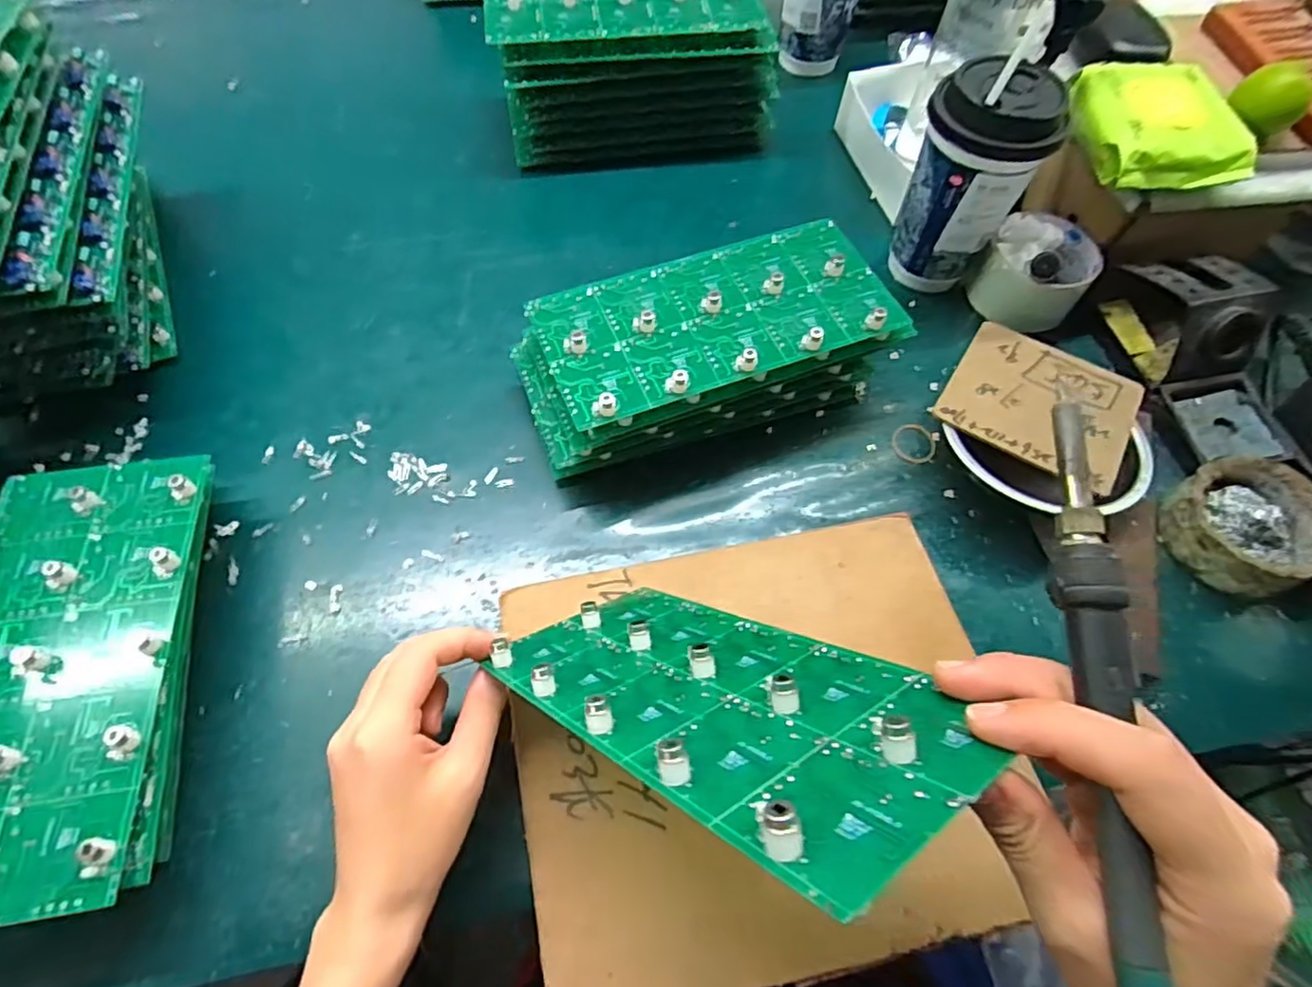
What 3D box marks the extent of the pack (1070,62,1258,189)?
[{"bbox_3d":[0.346,-0.258,0.449,0.091,0.027,0.115,-4,60,-4],"label":"pack"}]

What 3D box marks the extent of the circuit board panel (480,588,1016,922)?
[{"bbox_3d":[0.019,0.072,0.256,0.103,0.214,0.011,-16,101,-34],"label":"circuit board panel"}]

